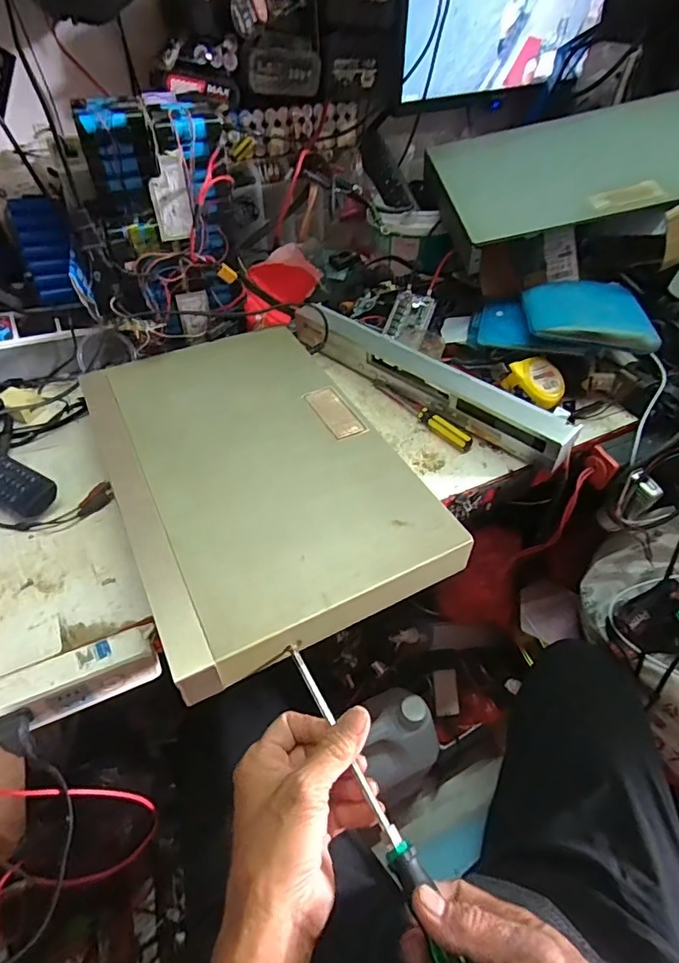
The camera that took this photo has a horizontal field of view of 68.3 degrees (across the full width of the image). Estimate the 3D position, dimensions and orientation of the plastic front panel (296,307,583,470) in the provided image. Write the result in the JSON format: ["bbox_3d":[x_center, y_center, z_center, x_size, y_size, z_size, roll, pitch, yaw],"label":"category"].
[{"bbox_3d":[0.094,-0.133,0.639,0.409,0.061,0.028,34,28,28],"label":"plastic front panel"}]

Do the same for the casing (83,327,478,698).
[{"bbox_3d":[-0.088,-0.014,0.528,0.269,0.058,0.413,-21,50,-19],"label":"casing"}]

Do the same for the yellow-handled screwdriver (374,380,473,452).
[{"bbox_3d":[0.100,-0.090,0.631,0.020,0.022,0.163,-30,53,-25],"label":"yellow-handled screwdriver"}]

